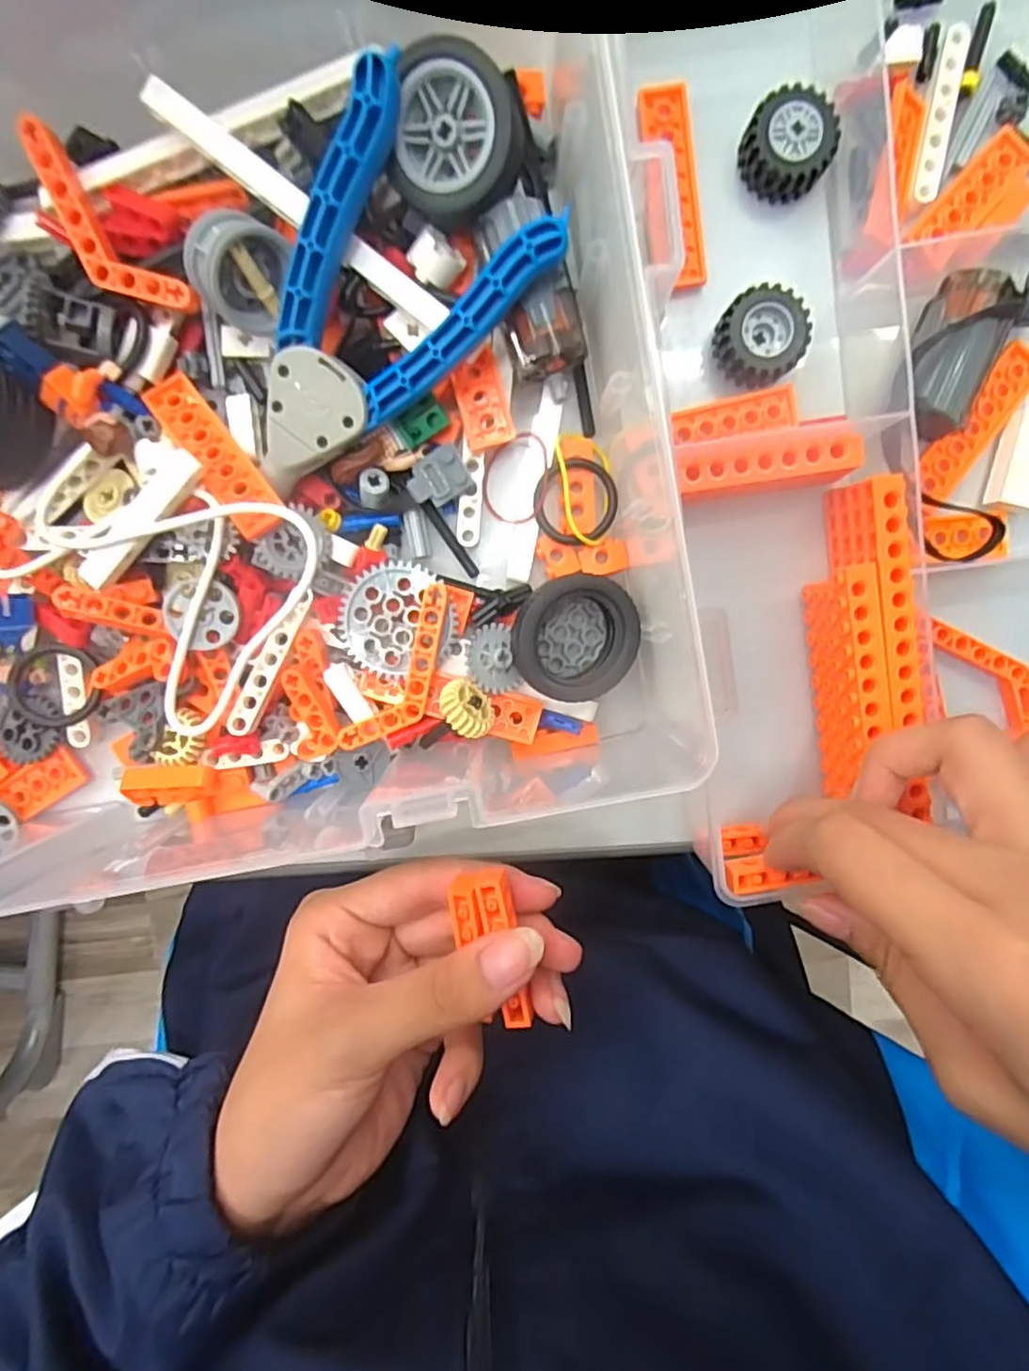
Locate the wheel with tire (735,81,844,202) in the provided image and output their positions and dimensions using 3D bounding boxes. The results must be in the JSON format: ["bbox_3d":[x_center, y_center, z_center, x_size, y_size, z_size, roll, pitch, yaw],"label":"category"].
[{"bbox_3d":[0.092,-0.181,0.222,0.029,0.016,0.030,0,96,-1],"label":"wheel with tire"}]

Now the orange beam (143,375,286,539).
[{"bbox_3d":[-0.097,-0.076,0.214,0.016,0.008,0.064,-36,81,1],"label":"orange beam"}]

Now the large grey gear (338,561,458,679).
[{"bbox_3d":[-0.041,-0.023,0.228,0.037,0.008,0.037,0,96,-1],"label":"large grey gear"}]

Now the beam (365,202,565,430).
[{"bbox_3d":[-0.016,-0.108,0.198,0.079,0.005,0.013,-38,96,17],"label":"beam"}]

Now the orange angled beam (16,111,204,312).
[{"bbox_3d":[-0.129,-0.139,0.204,0.020,0.006,0.064,-41,101,10],"label":"orange angled beam"}]

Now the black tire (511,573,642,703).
[{"bbox_3d":[0.020,-0.016,0.226,0.040,0.023,0.040,4,96,-1],"label":"black tire"}]

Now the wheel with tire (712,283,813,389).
[{"bbox_3d":[0.084,-0.119,0.228,0.031,0.016,0.029,0,96,-1],"label":"wheel with tire"}]

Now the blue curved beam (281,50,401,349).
[{"bbox_3d":[-0.051,-0.138,0.192,0.012,0.014,0.078,27,110,-5],"label":"blue curved beam"}]

